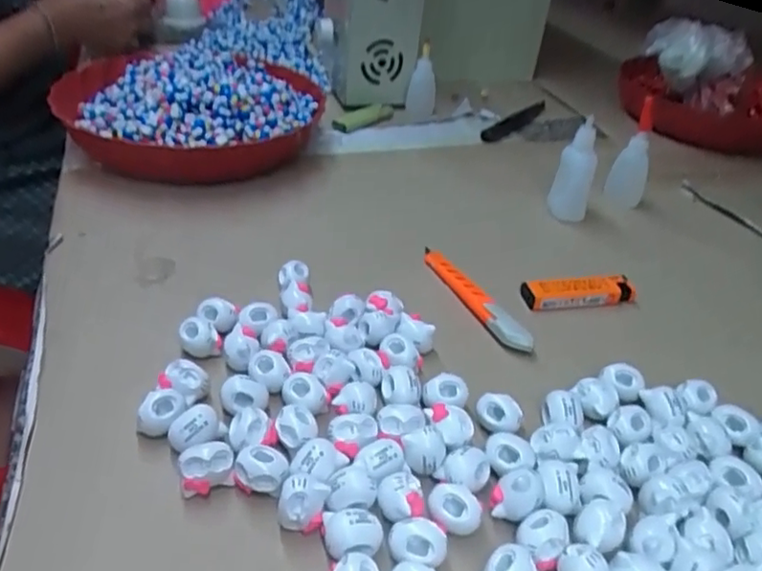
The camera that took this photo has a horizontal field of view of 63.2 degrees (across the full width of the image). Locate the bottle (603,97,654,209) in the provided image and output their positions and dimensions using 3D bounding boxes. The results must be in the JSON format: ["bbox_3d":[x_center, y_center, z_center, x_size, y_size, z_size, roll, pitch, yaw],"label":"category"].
[{"bbox_3d":[0.231,-0.119,0.563,0.031,0.097,0.030,21,38,22],"label":"bottle"}]

